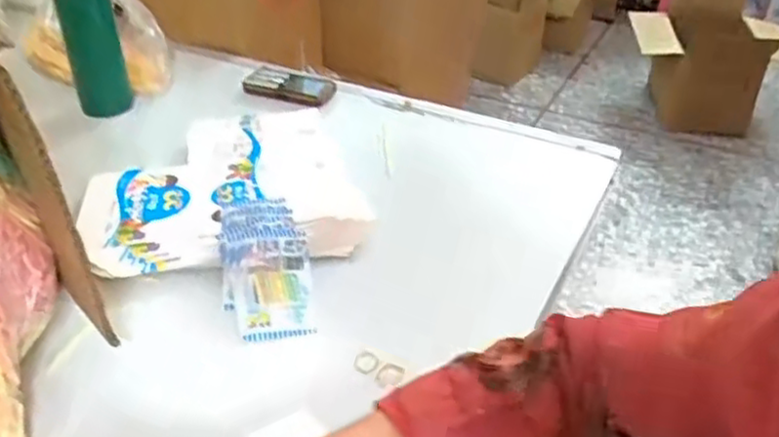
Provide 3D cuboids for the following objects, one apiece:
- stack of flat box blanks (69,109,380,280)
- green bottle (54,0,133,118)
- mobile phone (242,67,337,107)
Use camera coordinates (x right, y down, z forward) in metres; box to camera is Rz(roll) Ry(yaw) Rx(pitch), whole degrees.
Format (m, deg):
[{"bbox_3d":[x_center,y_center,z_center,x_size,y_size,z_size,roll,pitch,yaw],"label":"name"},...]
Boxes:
[{"bbox_3d":[-0.180,-0.051,0.780,0.276,0.017,0.333,-7,36,-12],"label":"stack of flat box blanks"},{"bbox_3d":[-0.373,-0.245,0.870,0.063,0.246,0.048,-12,37,-17],"label":"green bottle"},{"bbox_3d":[-0.136,-0.187,0.984,0.124,0.013,0.070,13,37,16],"label":"mobile phone"}]

